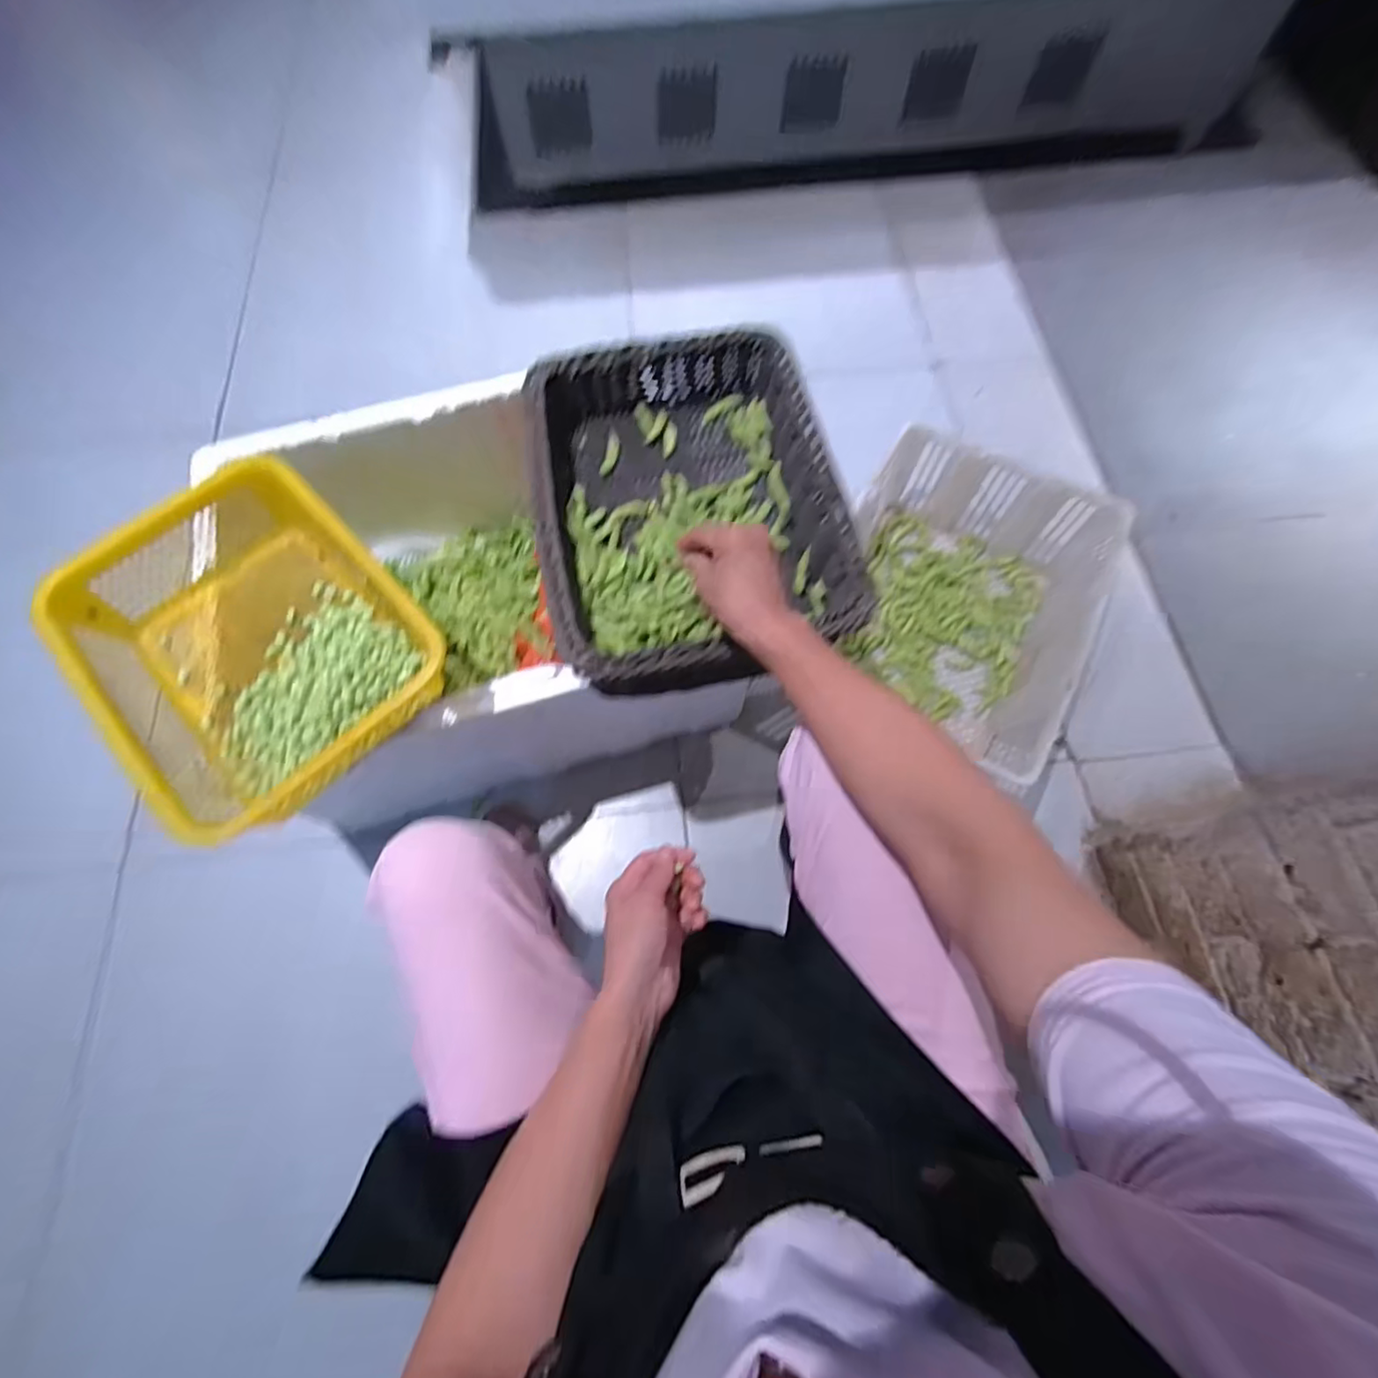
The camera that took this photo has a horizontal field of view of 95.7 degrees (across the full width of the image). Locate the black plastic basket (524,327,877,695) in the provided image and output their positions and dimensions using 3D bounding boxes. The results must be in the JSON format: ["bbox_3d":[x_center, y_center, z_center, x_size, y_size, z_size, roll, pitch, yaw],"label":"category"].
[{"bbox_3d":[-0.002,-0.196,0.671,0.293,0.095,0.392,-11,69,-4],"label":"black plastic basket"}]

